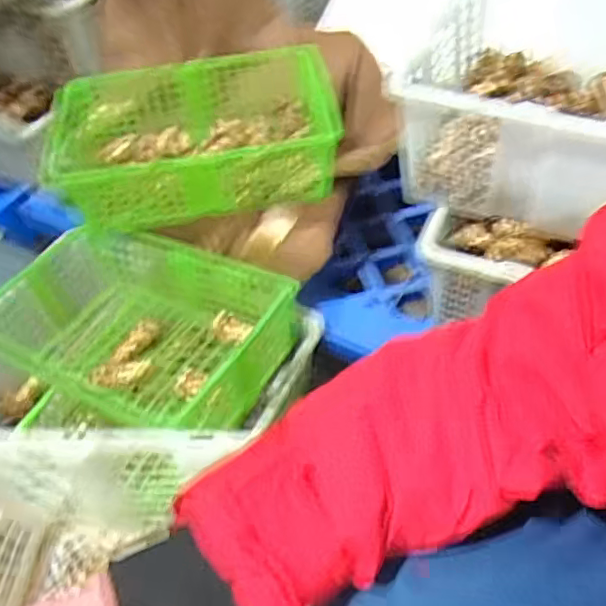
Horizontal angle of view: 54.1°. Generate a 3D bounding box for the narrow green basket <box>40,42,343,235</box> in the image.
[{"bbox_3d":[-0.148,-0.213,0.778,0.366,0.101,0.200,-8,51,-1],"label":"narrow green basket"}]

